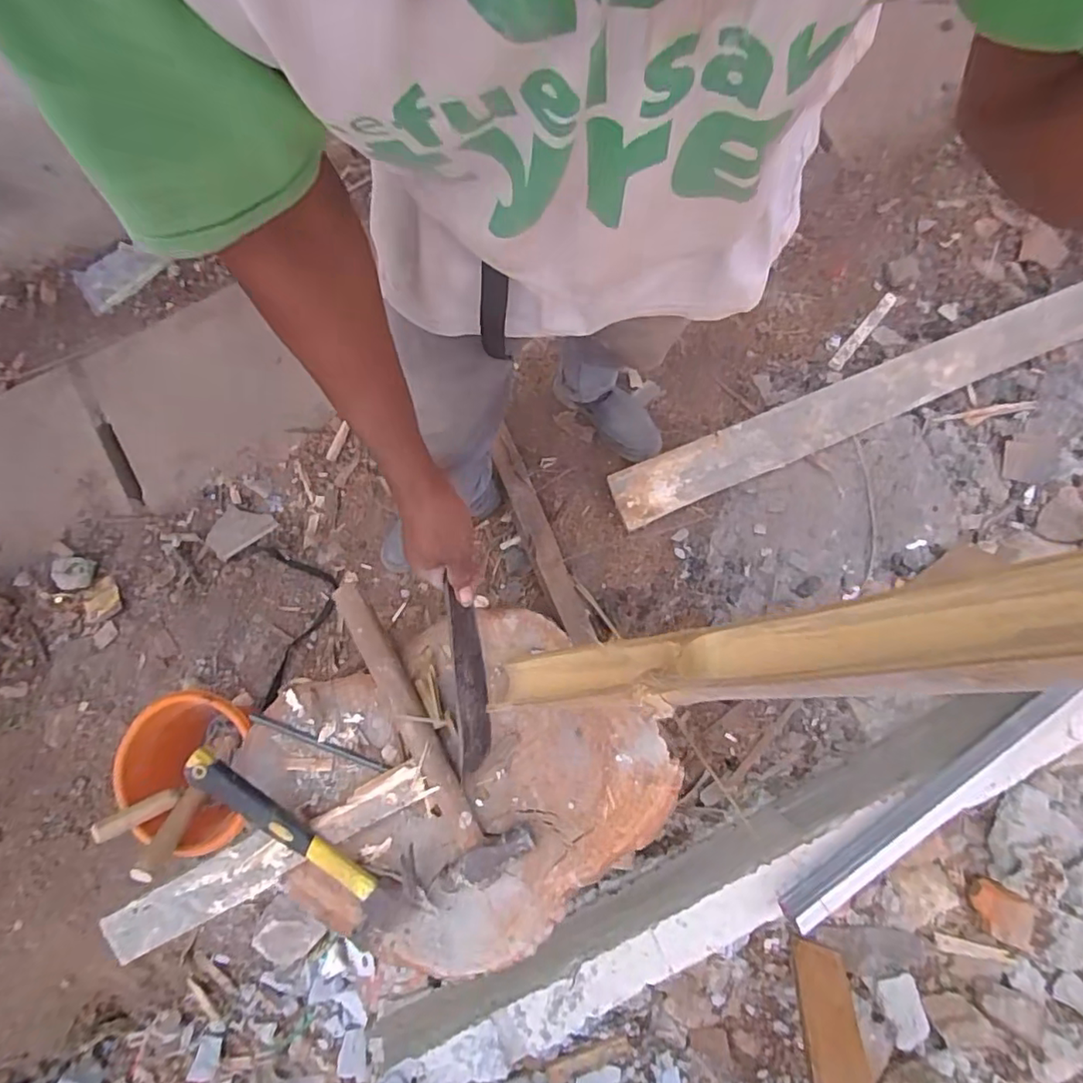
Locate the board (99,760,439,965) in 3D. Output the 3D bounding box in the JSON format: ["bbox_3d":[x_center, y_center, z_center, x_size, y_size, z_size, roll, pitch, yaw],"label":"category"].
[{"bbox_3d":[-0.274,0.316,0.586,0.340,0.017,0.052,-29,87,-3],"label":"board"}]

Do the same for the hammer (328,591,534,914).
[{"bbox_3d":[-0.129,0.190,0.603,0.106,0.046,0.330,-28,85,-4],"label":"hammer"}]

